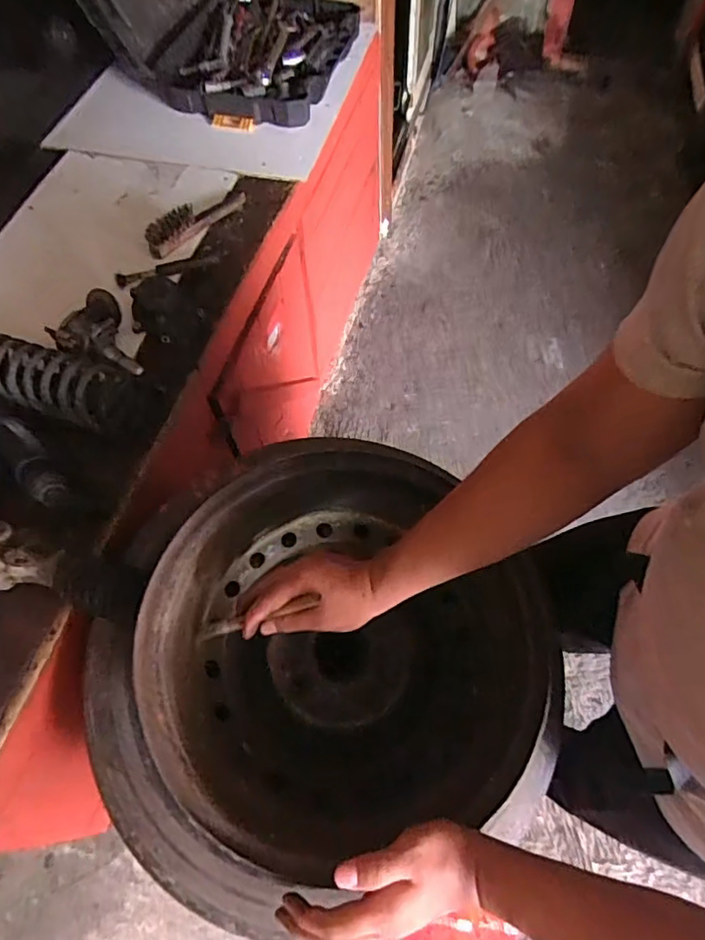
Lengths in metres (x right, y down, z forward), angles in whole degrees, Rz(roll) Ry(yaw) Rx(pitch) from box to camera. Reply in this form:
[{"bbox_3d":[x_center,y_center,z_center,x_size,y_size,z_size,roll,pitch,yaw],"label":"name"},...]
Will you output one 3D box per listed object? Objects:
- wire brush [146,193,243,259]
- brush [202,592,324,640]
[{"bbox_3d":[-0.271,-0.446,0.972,0.212,0.045,0.052,-37,65,-18],"label":"wire brush"},{"bbox_3d":[-0.098,0.144,0.539,0.160,0.017,0.021,-22,55,29],"label":"brush"}]

